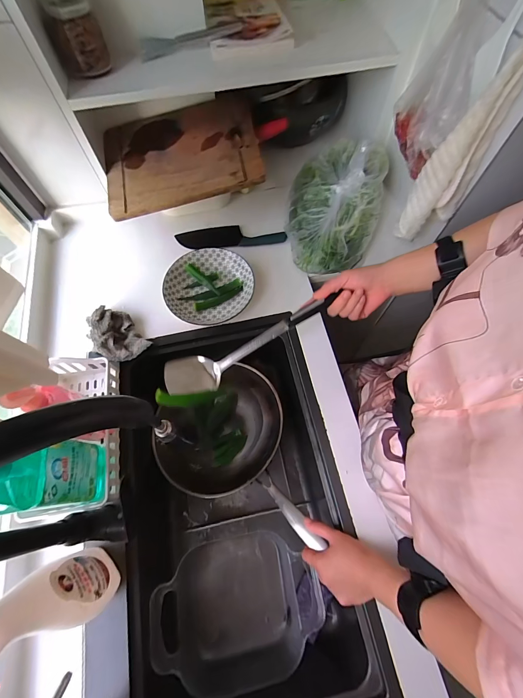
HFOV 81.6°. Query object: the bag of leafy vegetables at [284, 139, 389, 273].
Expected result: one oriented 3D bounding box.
[{"bbox_3d":[0.175,-0.354,0.714,0.212,0.115,0.356,12,67,6],"label":"bag of leafy vegetables"}]

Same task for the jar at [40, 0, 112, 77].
[{"bbox_3d":[-0.344,-0.588,0.551,0.086,0.114,0.086,-22,68,-9],"label":"jar"}]

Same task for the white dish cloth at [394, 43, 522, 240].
[{"bbox_3d":[0.350,-0.352,0.522,0.088,0.348,0.095,33,71,14],"label":"white dish cloth"}]

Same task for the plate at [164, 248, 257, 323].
[{"bbox_3d":[-0.119,-0.141,0.699,0.194,0.056,0.176,-14,67,-5],"label":"plate"}]

